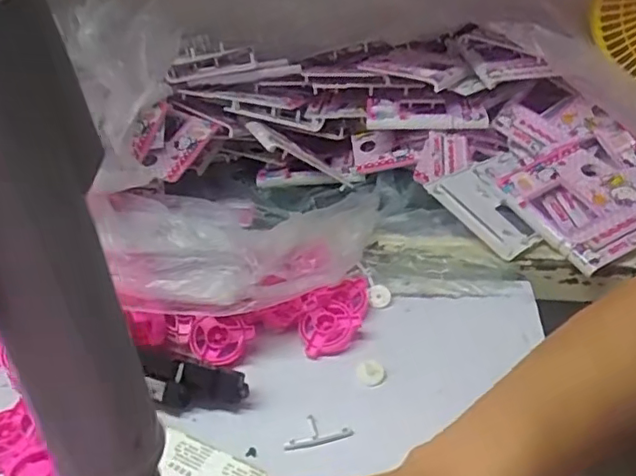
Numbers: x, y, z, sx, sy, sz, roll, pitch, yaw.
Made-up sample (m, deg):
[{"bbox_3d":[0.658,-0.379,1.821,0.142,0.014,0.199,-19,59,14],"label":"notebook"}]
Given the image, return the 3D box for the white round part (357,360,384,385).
[{"bbox_3d":[0.043,0.111,0.483,0.022,0.013,0.018,2,33,9],"label":"white round part"}]

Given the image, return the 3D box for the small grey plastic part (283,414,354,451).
[{"bbox_3d":[-0.001,0.143,0.440,0.051,0.008,0.025,-7,33,-6],"label":"small grey plastic part"}]

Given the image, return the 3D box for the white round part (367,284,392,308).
[{"bbox_3d":[0.059,0.054,0.560,0.022,0.008,0.027,2,33,9],"label":"white round part"}]

